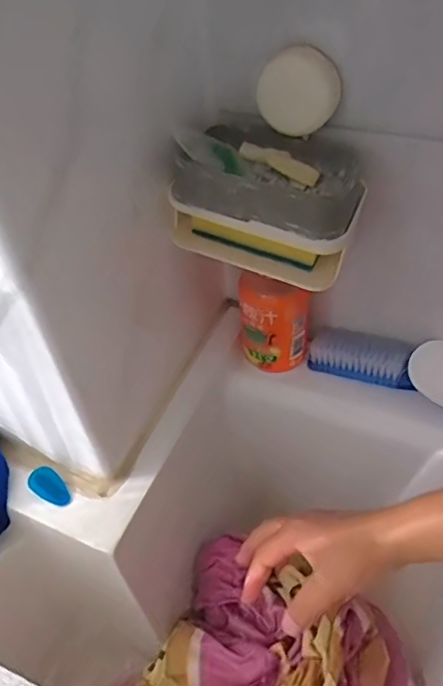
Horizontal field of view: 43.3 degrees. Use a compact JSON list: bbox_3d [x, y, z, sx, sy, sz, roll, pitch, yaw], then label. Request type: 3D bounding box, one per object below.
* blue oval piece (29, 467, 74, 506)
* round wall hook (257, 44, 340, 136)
[{"bbox_3d":[-0.137,0.115,0.449,0.040,0.007,0.021,22,53,24],"label":"blue oval piece"},{"bbox_3d":[0.054,-0.178,0.395,0.057,0.052,0.016,5,48,10],"label":"round wall hook"}]

